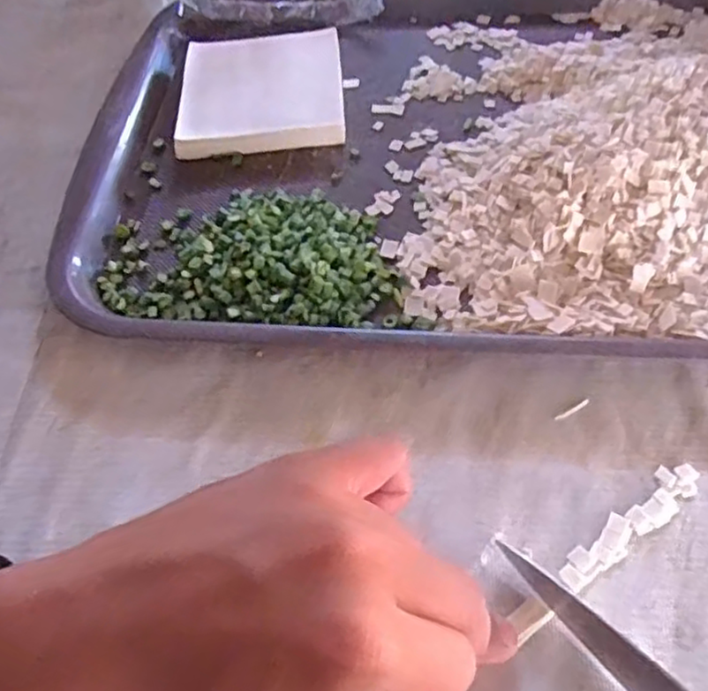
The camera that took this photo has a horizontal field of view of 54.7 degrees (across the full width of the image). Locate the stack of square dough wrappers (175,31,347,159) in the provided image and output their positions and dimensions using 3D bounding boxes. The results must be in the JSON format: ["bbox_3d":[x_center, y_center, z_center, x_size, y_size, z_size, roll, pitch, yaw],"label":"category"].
[{"bbox_3d":[-0.056,-0.156,0.422,0.098,0.015,0.091,-5,56,2],"label":"stack of square dough wrappers"}]

